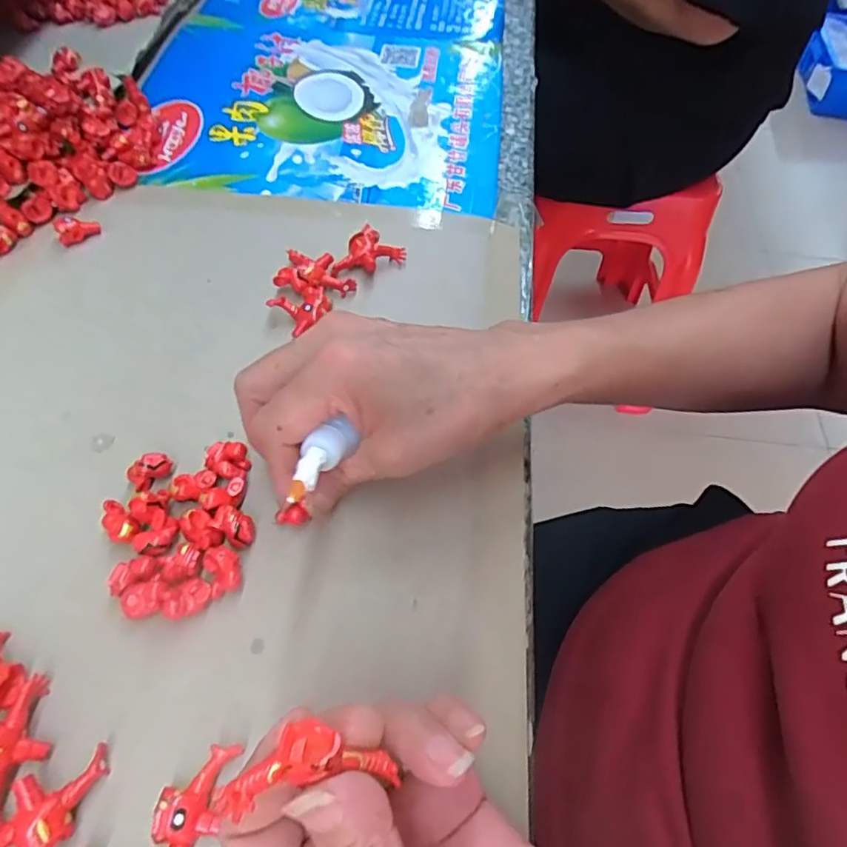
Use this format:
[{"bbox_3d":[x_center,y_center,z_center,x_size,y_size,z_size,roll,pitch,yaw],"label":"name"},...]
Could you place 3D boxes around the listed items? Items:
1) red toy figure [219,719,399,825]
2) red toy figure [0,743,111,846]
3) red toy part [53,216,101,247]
[{"bbox_3d":[-0.031,0.092,0.163,0.045,0.013,0.019,-4,57,-17],"label":"red toy figure"},{"bbox_3d":[-0.137,0.139,0.207,0.052,0.015,0.025,-27,63,-20],"label":"red toy figure"},{"bbox_3d":[-0.223,-0.126,0.382,0.025,0.016,0.011,-32,65,-23],"label":"red toy part"}]

